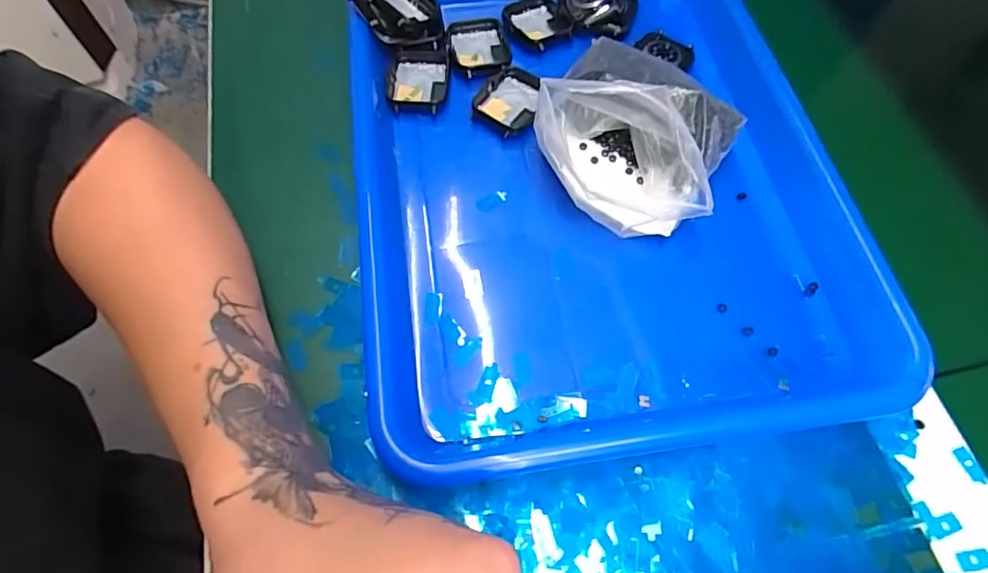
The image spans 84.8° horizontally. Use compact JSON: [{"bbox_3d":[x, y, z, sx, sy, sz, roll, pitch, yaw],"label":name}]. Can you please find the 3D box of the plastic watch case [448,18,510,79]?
[{"bbox_3d":[-0.009,-0.151,0.344,0.039,0.008,0.044,-7,65,-5],"label":"plastic watch case"}]

